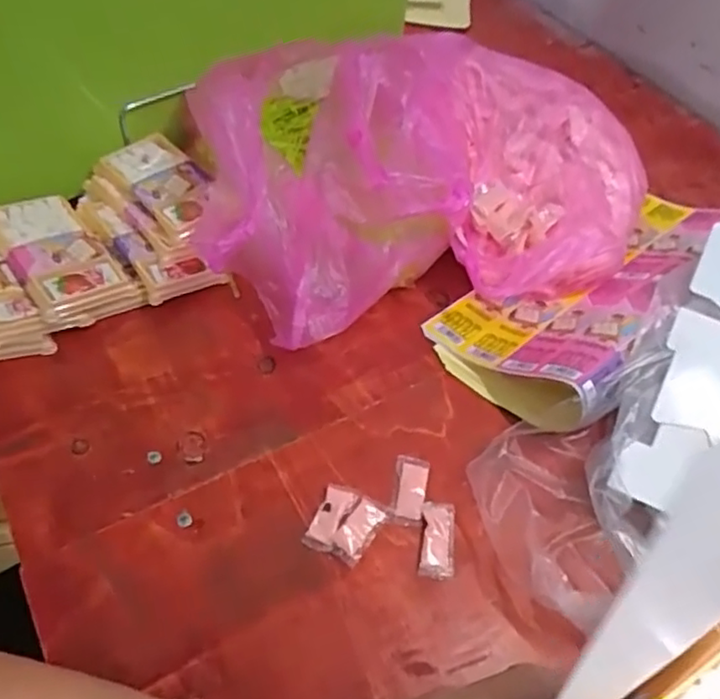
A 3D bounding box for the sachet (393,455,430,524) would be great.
[{"bbox_3d":[0.039,0.105,0.497,0.025,0.004,0.054,9,51,1],"label":"sachet"}]

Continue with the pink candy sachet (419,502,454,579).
[{"bbox_3d":[0.056,0.137,0.473,0.023,0.004,0.054,7,51,-1],"label":"pink candy sachet"}]

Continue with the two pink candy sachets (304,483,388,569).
[{"bbox_3d":[-0.011,0.127,0.474,0.048,0.005,0.048,23,53,12],"label":"two pink candy sachets"}]

